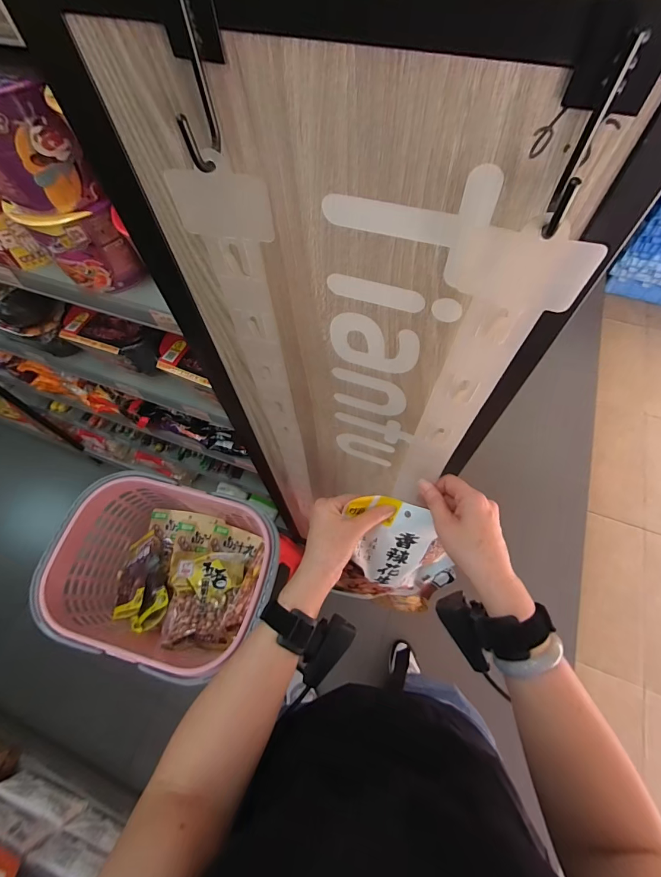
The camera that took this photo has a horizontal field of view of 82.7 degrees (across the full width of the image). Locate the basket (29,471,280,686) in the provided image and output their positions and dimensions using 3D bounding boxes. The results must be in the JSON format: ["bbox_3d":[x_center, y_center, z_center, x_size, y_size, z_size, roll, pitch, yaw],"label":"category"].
[{"bbox_3d":[-0.317,0.269,0.754,0.389,0.186,0.304,17,65,10],"label":"basket"}]

